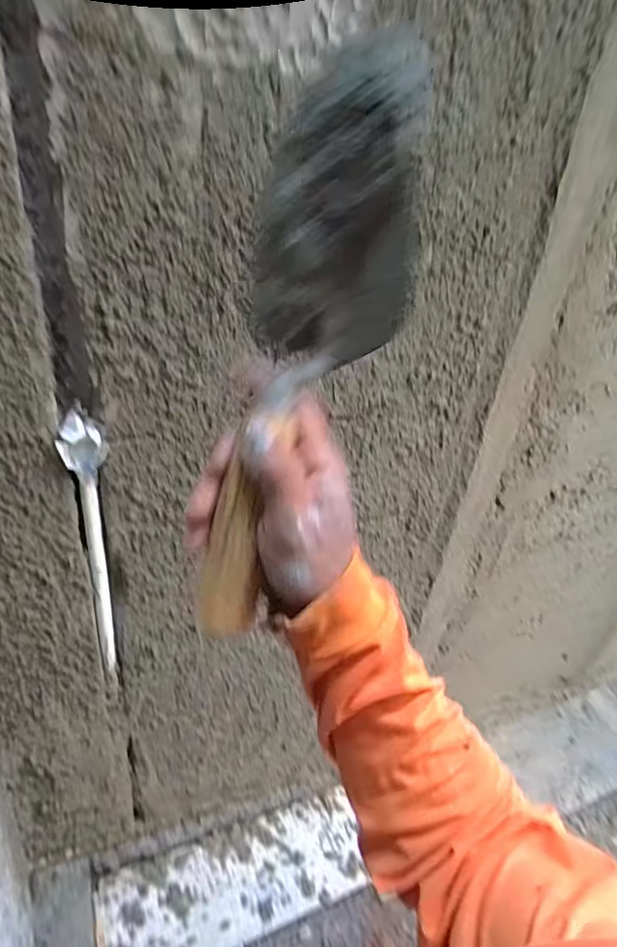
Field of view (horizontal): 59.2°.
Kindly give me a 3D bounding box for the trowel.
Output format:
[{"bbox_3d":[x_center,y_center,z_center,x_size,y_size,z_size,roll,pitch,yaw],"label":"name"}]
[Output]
[{"bbox_3d":[-0.004,-0.061,0.282,0.077,0.294,0.048,19,6,18],"label":"trowel"}]

